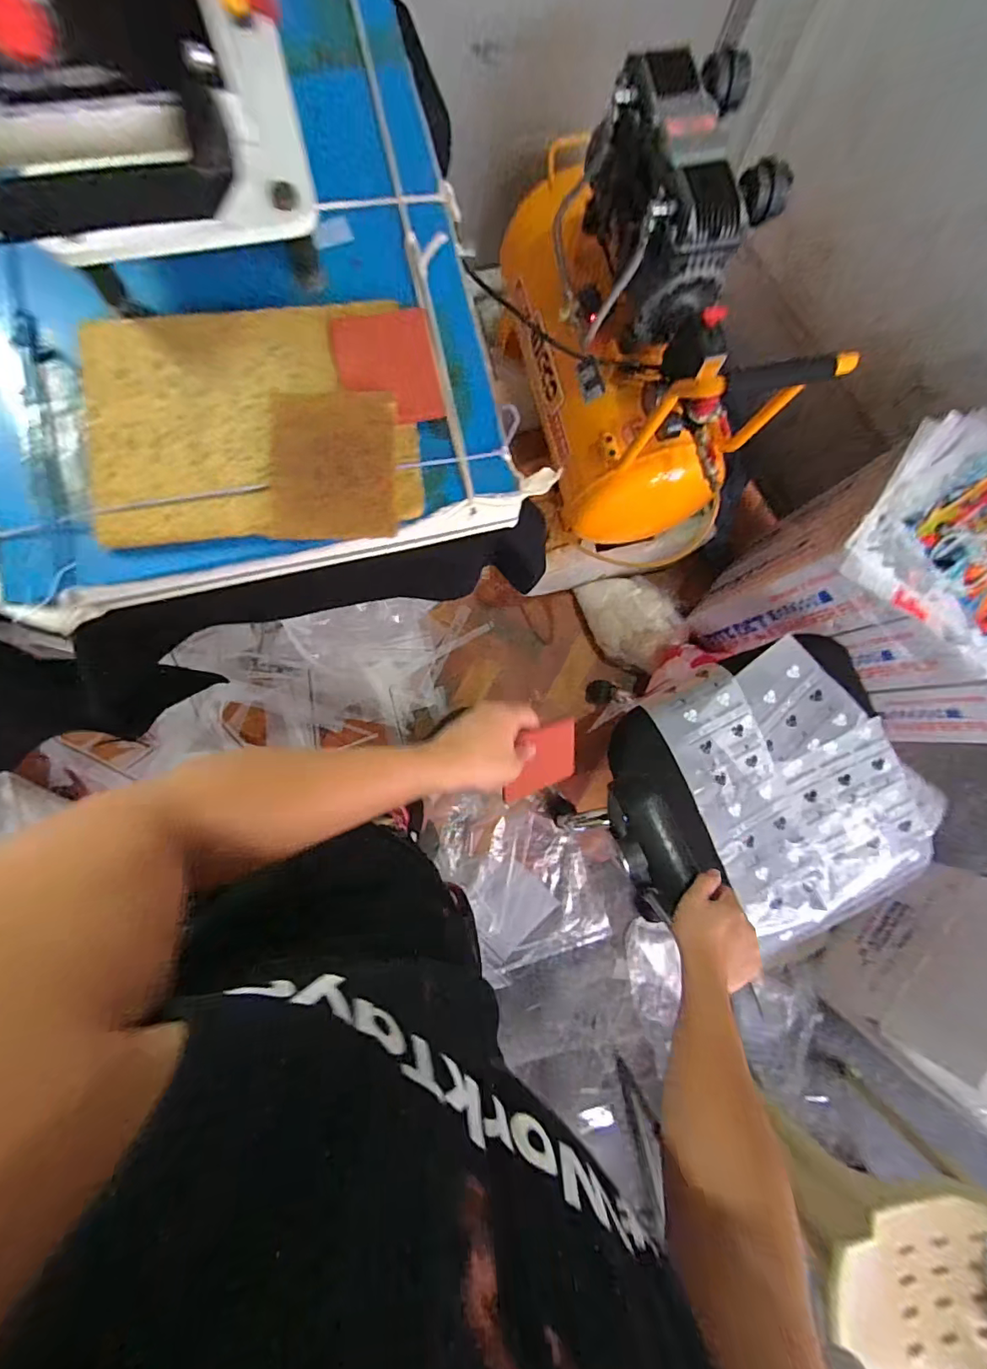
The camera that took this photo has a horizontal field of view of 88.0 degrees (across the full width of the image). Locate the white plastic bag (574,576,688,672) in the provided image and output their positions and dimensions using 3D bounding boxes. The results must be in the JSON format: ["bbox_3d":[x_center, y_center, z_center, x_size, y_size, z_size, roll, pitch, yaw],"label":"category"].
[{"bbox_3d":[0.372,-0.186,1.366,0.212,0.075,0.288,-40,88,-8],"label":"white plastic bag"}]

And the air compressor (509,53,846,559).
[{"bbox_3d":[0.234,-0.664,0.907,0.274,0.514,0.683,-14,85,-7],"label":"air compressor"}]

